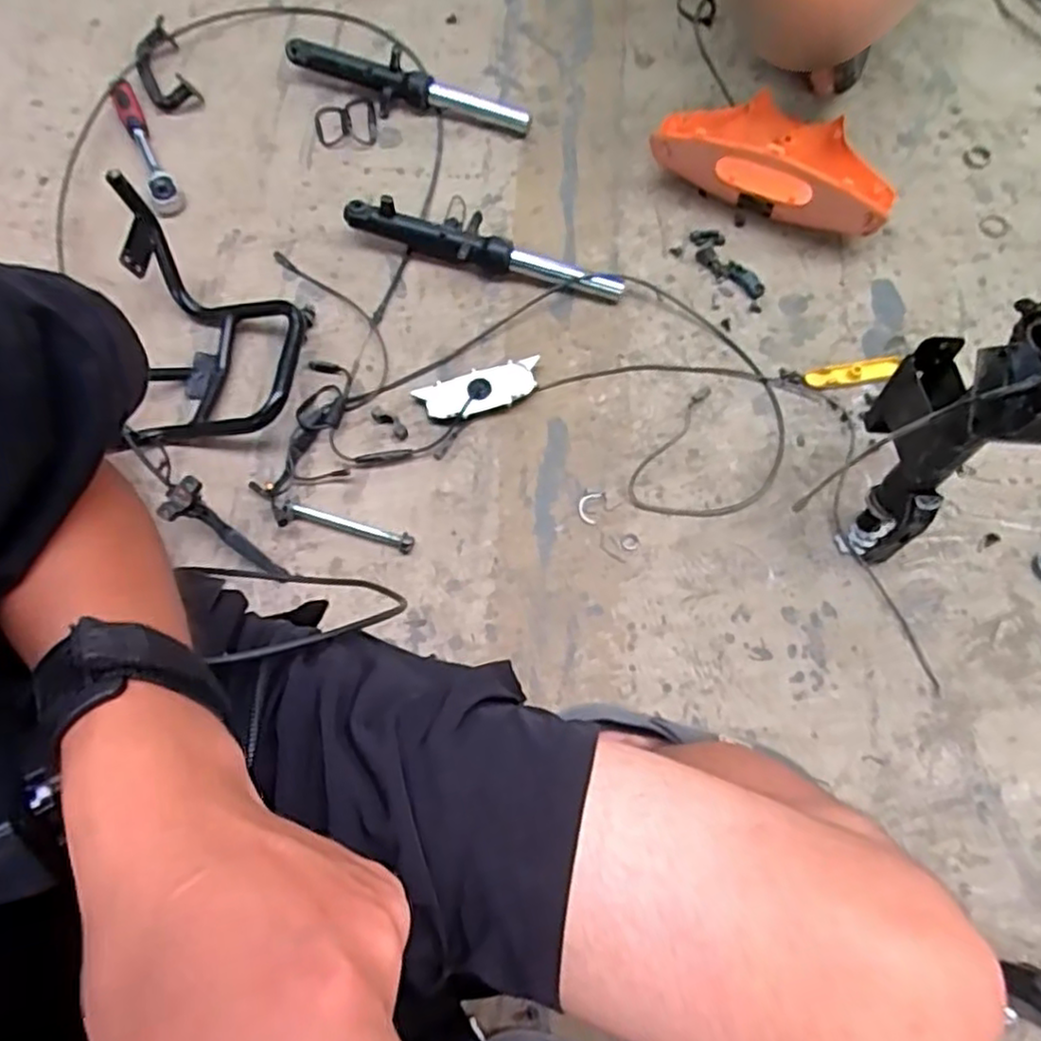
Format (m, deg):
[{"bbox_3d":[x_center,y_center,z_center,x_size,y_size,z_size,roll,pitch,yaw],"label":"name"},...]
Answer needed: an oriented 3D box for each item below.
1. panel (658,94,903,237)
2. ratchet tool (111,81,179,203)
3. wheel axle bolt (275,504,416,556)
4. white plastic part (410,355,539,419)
[{"bbox_3d":[0.323,-0.457,0.879,0.292,0.094,0.138,26,74,11],"label":"panel"},{"bbox_3d":[-0.482,-0.483,0.897,0.032,0.038,0.175,-26,72,-6],"label":"ratchet tool"},{"bbox_3d":[-0.191,0.010,0.766,0.150,0.027,0.026,12,72,7],"label":"wheel axle bolt"},{"bbox_3d":[-0.047,-0.152,0.826,0.142,0.022,0.054,-16,71,-3],"label":"white plastic part"}]

